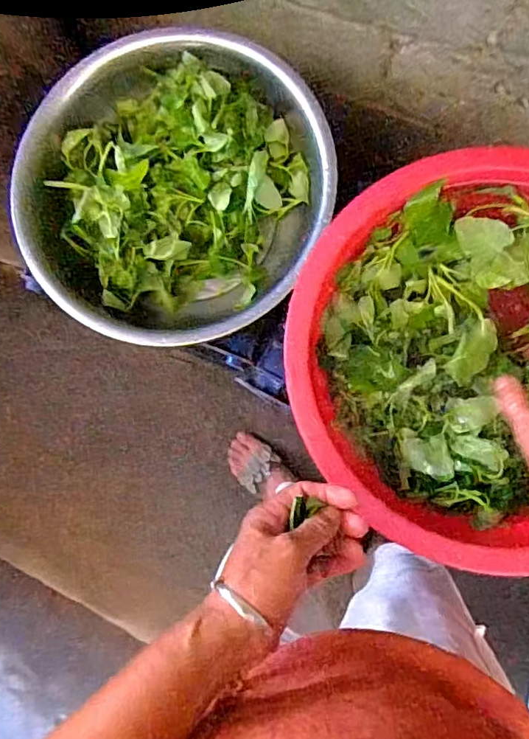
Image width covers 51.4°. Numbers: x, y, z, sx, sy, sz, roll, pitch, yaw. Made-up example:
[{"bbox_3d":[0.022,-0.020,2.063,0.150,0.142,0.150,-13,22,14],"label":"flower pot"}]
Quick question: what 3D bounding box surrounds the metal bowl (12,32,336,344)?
[{"bbox_3d":[-0.101,-0.196,0.632,0.335,0.109,0.313,0,90,7],"label":"metal bowl"}]

